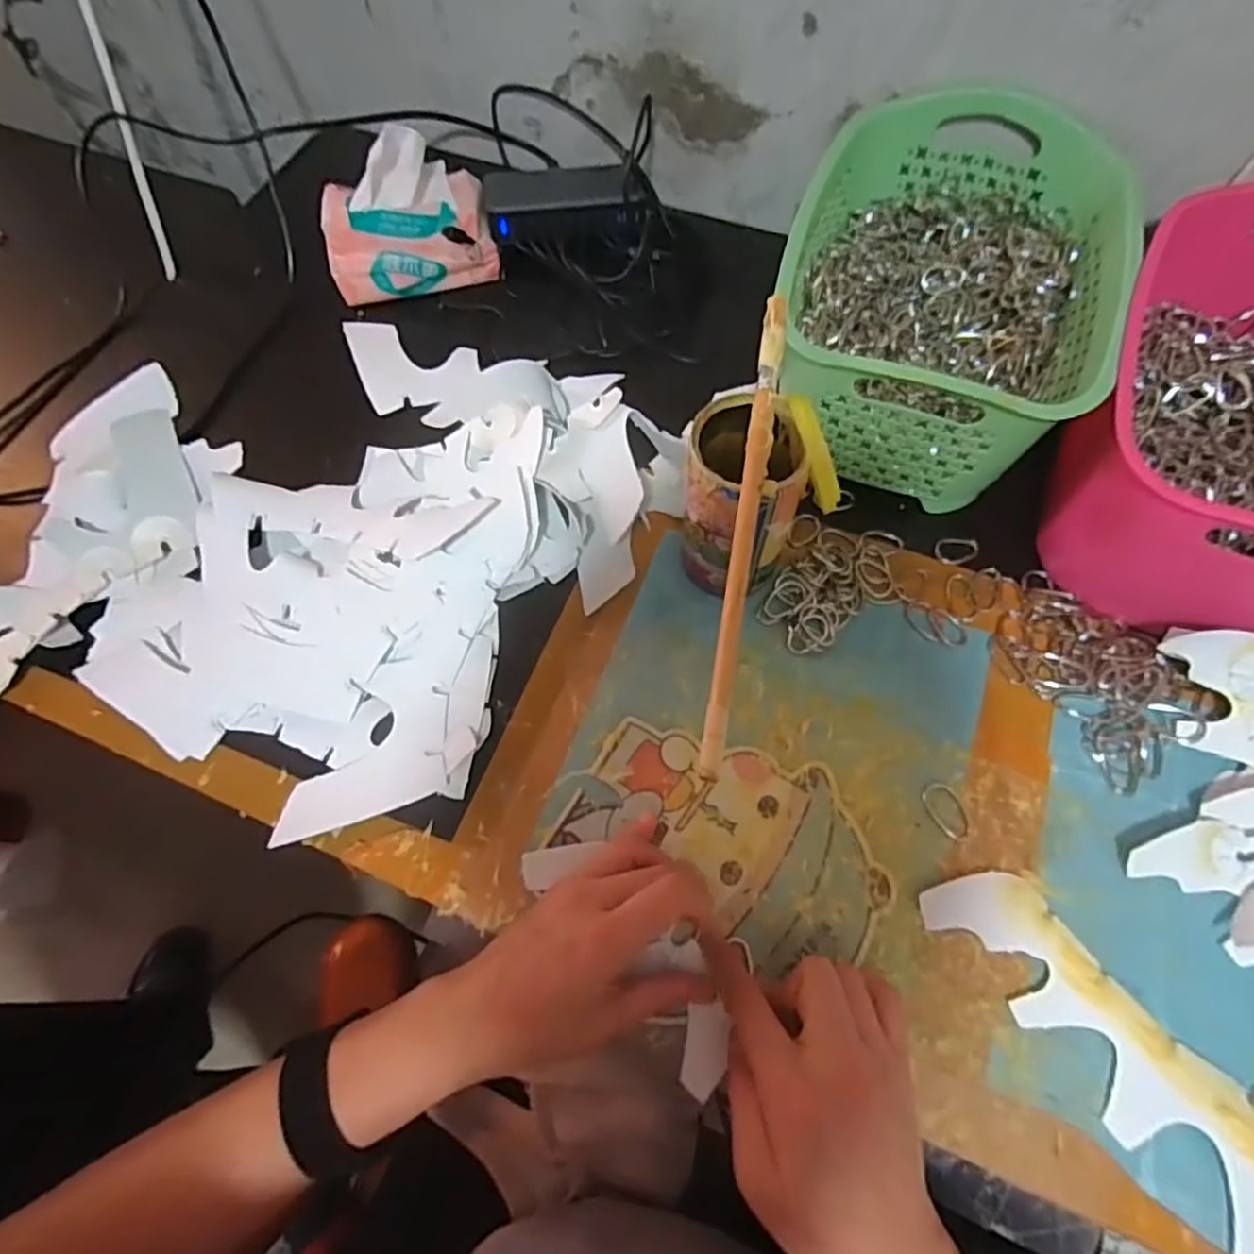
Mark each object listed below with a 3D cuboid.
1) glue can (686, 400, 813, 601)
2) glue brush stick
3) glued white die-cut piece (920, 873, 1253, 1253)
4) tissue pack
[{"bbox_3d":[0.064,-0.069,0.393,0.070,0.123,0.074,-1,66,2],"label":"glue can"},{"bbox_3d":[0.059,-0.060,0.322,0.013,0.007,0.267,10,67,6],"label":"glue brush stick"},{"bbox_3d":[0.251,0.212,0.327,0.076,0.011,0.221,-34,71,-9],"label":"glued white die-cut piece"},{"bbox_3d":[-0.182,-0.339,0.548,0.131,0.069,0.116,-12,66,-3],"label":"tissue pack"}]

